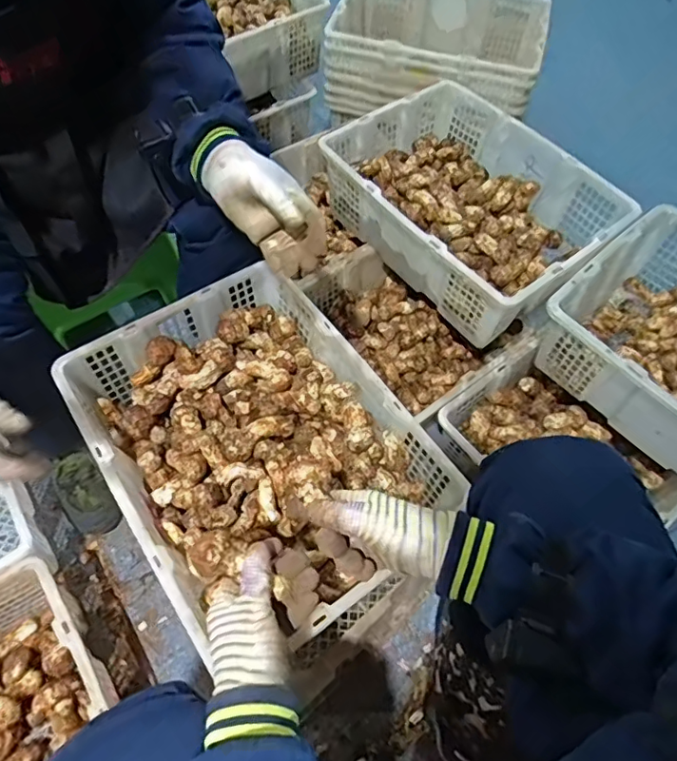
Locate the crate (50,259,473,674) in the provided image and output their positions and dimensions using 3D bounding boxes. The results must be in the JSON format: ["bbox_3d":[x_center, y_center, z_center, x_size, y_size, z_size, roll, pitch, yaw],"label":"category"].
[{"bbox_3d":[-0.110,0.103,0.736,0.347,0.168,0.480,-31,65,-19],"label":"crate"}]

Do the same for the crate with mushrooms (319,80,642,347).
[{"bbox_3d":[0.234,-0.334,1.005,0.363,0.153,0.509,-29,65,-19],"label":"crate with mushrooms"}]

